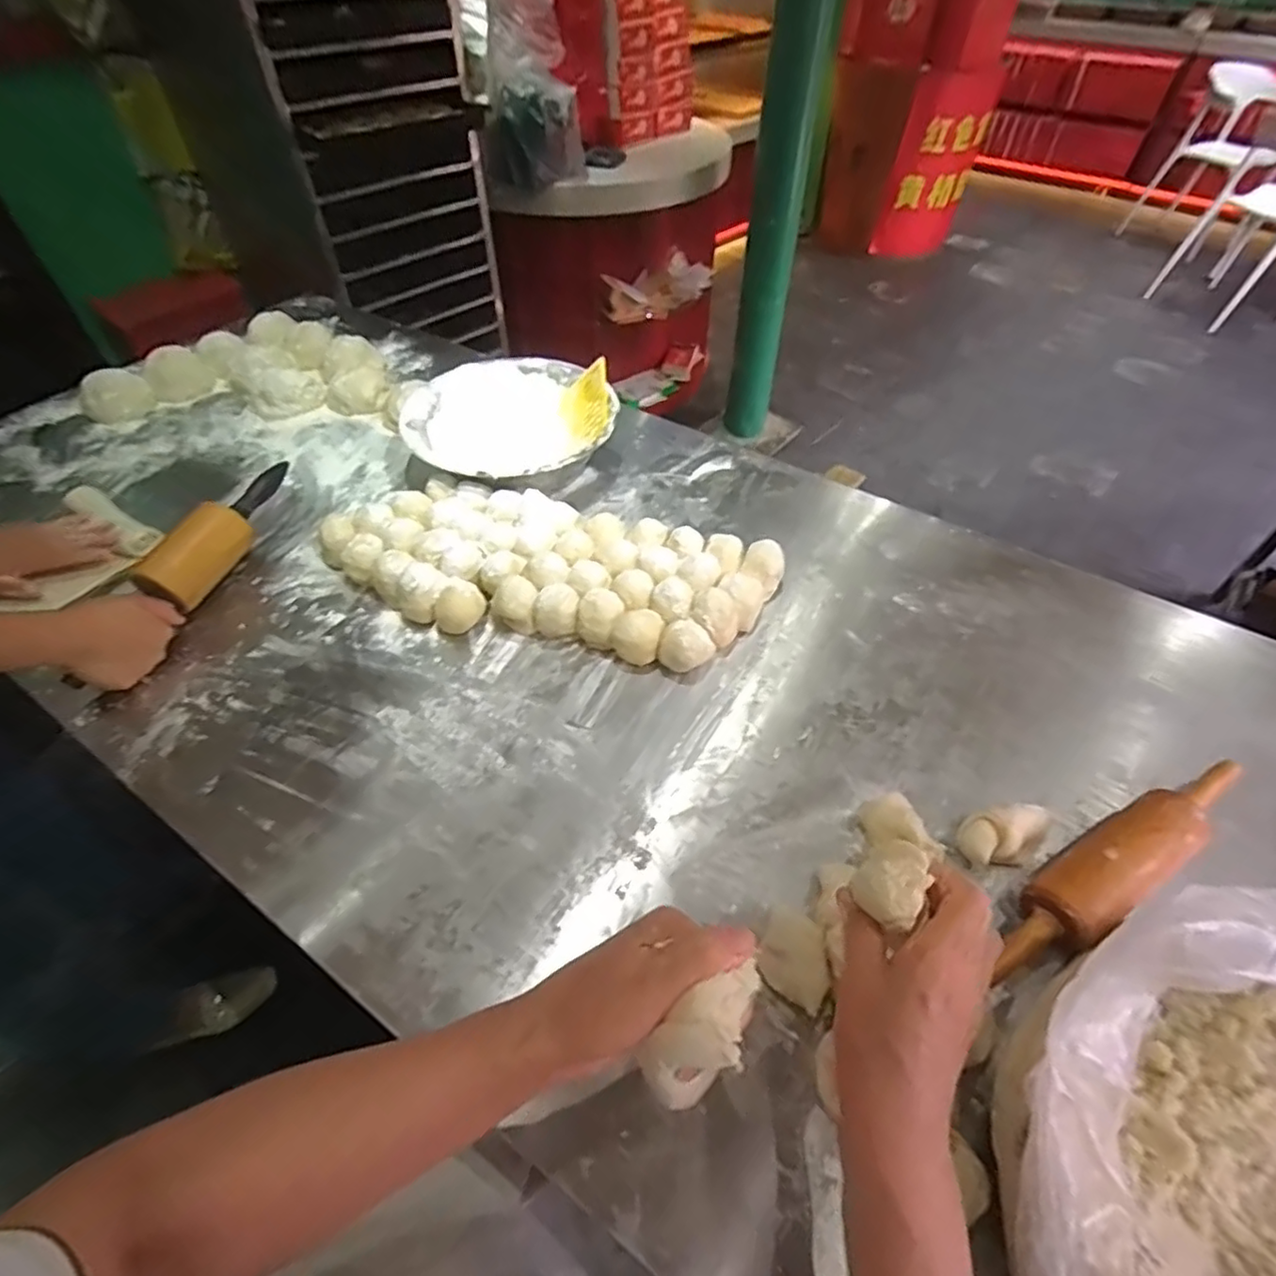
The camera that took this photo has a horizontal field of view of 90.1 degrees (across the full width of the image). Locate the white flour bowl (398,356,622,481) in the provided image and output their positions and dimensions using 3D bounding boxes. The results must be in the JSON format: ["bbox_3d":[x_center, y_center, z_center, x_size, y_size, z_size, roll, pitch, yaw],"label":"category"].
[{"bbox_3d":[-0.163,-0.275,0.865,0.260,0.080,0.256,0,50,1],"label":"white flour bowl"}]

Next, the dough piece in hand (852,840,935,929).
[{"bbox_3d":[0.146,0.138,0.363,0.034,0.029,0.035,-36,58,-26],"label":"dough piece in hand"}]

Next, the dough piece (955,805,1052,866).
[{"bbox_3d":[0.312,0.163,0.540,0.083,0.037,0.041,-21,53,-16],"label":"dough piece"}]

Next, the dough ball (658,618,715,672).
[{"bbox_3d":[0.051,0.010,0.653,0.047,0.050,0.046,0,50,1],"label":"dough ball"}]

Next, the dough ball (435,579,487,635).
[{"bbox_3d":[-0.192,-0.032,0.694,0.053,0.041,0.043,-17,52,-13],"label":"dough ball"}]

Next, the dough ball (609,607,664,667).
[{"bbox_3d":[-0.001,-0.005,0.665,0.052,0.051,0.048,0,50,1],"label":"dough ball"}]

